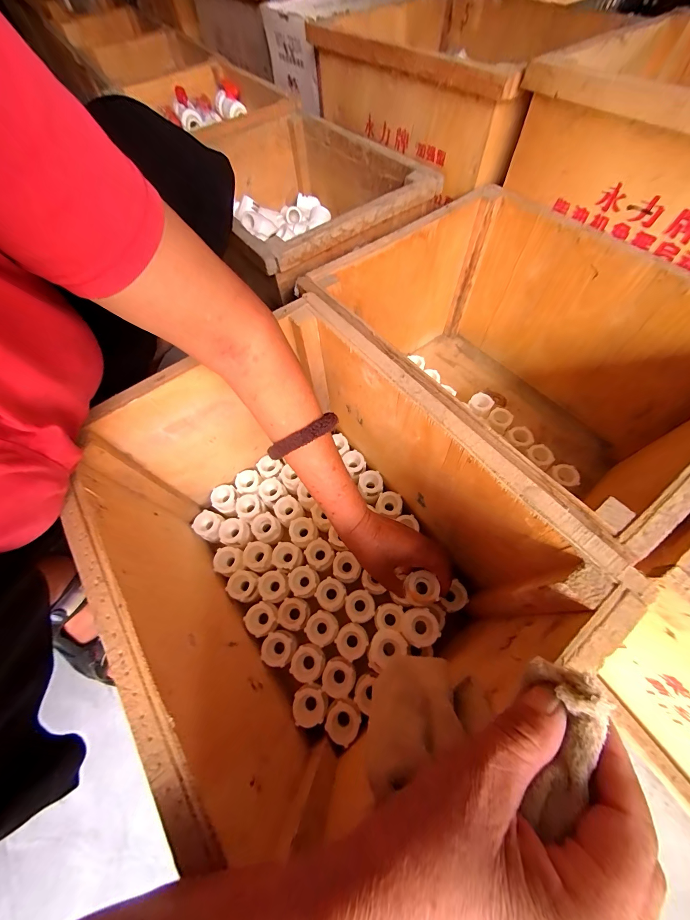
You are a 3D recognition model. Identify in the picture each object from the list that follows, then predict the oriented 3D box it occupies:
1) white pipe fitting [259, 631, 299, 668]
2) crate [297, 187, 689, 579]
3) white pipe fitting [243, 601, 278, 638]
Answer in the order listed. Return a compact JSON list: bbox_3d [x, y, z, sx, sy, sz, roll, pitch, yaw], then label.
[{"bbox_3d":[-0.080,0.232,0.389,0.037,0.029,0.038,20,66,13],"label":"white pipe fitting"},{"bbox_3d":[0.204,-0.106,0.440,0.349,0.255,0.417,-34,66,-13],"label":"crate"},{"bbox_3d":[-0.104,0.204,0.403,0.039,0.025,0.038,-25,64,-9],"label":"white pipe fitting"}]

